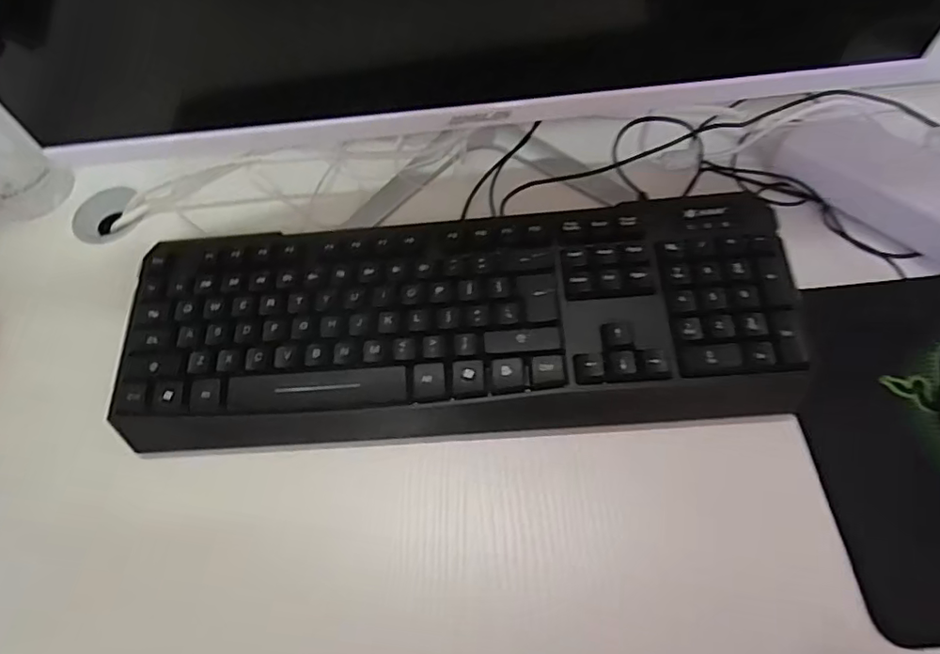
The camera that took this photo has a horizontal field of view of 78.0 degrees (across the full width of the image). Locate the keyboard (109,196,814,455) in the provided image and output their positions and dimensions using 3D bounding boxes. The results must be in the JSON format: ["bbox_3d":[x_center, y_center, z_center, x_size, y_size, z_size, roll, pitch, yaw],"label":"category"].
[{"bbox_3d":[-0.010,-0.003,0.377,0.424,0.025,0.150,-4,67,2],"label":"keyboard"}]

